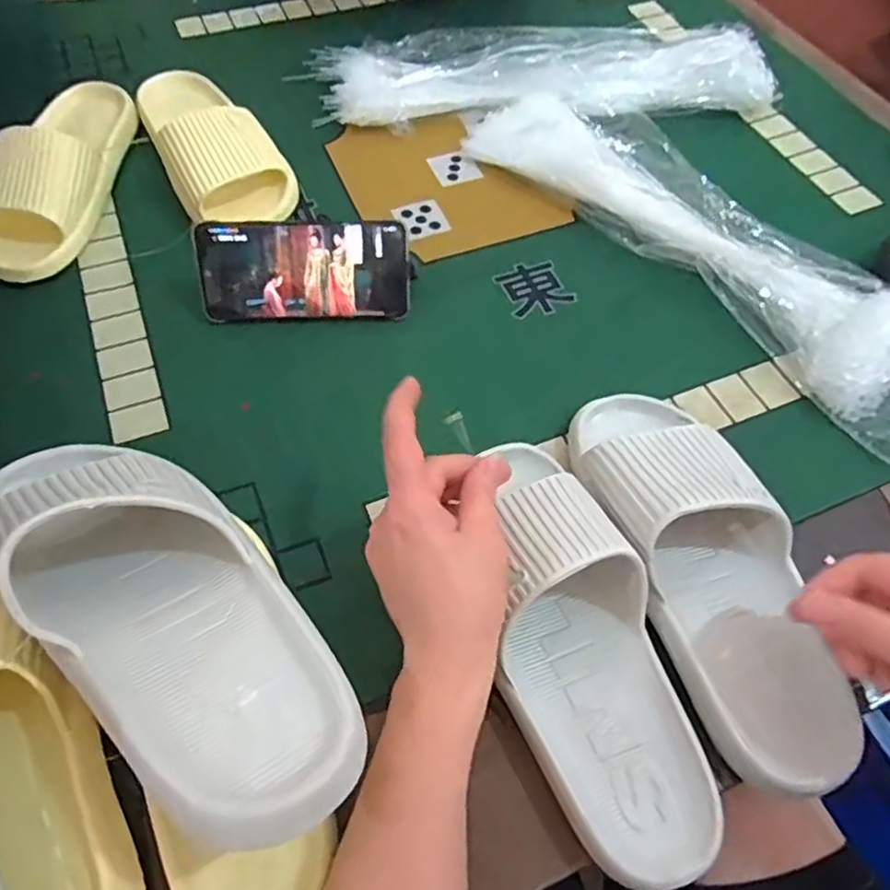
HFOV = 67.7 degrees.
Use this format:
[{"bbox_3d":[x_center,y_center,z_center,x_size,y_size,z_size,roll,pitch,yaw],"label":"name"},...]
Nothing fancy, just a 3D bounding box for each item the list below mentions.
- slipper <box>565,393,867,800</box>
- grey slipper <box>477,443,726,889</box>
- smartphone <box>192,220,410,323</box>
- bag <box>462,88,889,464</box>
[{"bbox_3d":[0.162,0.067,0.402,0.095,0.070,0.254,-16,66,-12],"label":"slipper"},{"bbox_3d":[0.074,0.111,0.379,0.099,0.056,0.235,-11,69,-9],"label":"grey slipper"},{"bbox_3d":[-0.110,-0.135,0.518,0.159,0.075,0.006,-1,25,-3],"label":"smartphone"},{"bbox_3d":[0.217,-0.183,0.555,0.127,0.051,0.478,-35,66,-20],"label":"bag"}]

